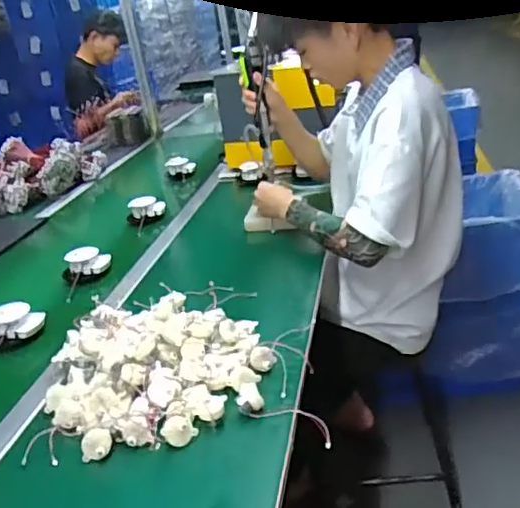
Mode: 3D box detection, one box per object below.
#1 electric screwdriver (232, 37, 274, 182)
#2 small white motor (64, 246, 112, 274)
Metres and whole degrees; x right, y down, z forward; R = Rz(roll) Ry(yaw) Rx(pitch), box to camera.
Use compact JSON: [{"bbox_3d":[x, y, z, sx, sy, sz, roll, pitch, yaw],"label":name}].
[{"bbox_3d":[-0.008,-0.298,1.248,0.046,0.286,0.080,-22,26,-27],"label":"electric screwdriver"},{"bbox_3d":[-0.343,0.015,1.181,0.088,0.044,0.061,-15,24,-14],"label":"small white motor"}]

